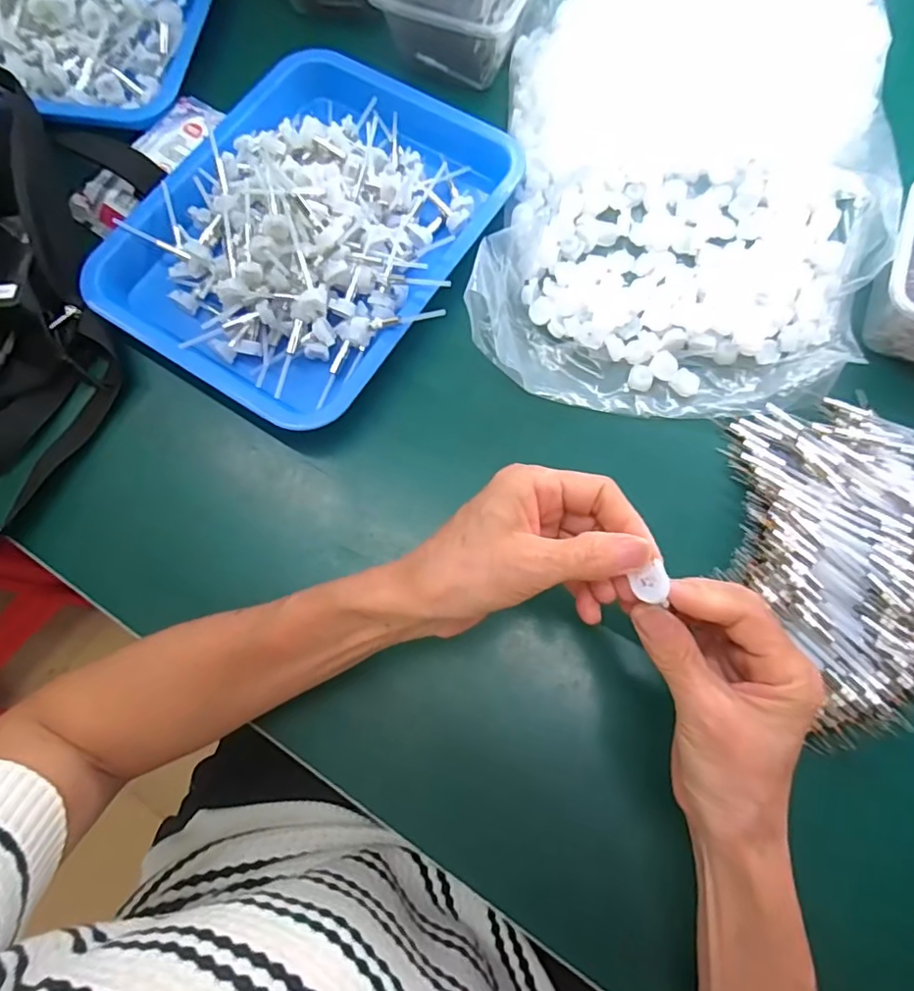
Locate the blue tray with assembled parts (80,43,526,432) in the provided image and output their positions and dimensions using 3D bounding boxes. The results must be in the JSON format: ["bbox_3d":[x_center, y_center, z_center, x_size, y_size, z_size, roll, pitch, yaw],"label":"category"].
[{"bbox_3d":[-0.104,-0.206,0.409,0.231,0.049,0.295,27,77,8],"label":"blue tray with assembled parts"}]

